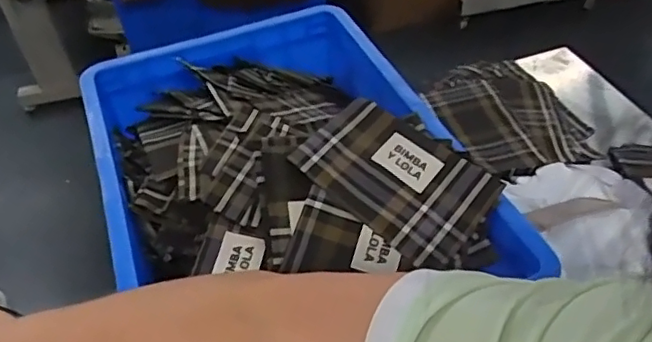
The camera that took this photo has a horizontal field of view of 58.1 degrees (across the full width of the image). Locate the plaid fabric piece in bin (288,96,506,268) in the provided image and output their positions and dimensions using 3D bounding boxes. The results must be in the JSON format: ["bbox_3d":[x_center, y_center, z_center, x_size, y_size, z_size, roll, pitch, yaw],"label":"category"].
[{"bbox_3d":[0.069,0.004,0.577,0.177,0.016,0.119,38,68,18],"label":"plaid fabric piece in bin"}]

